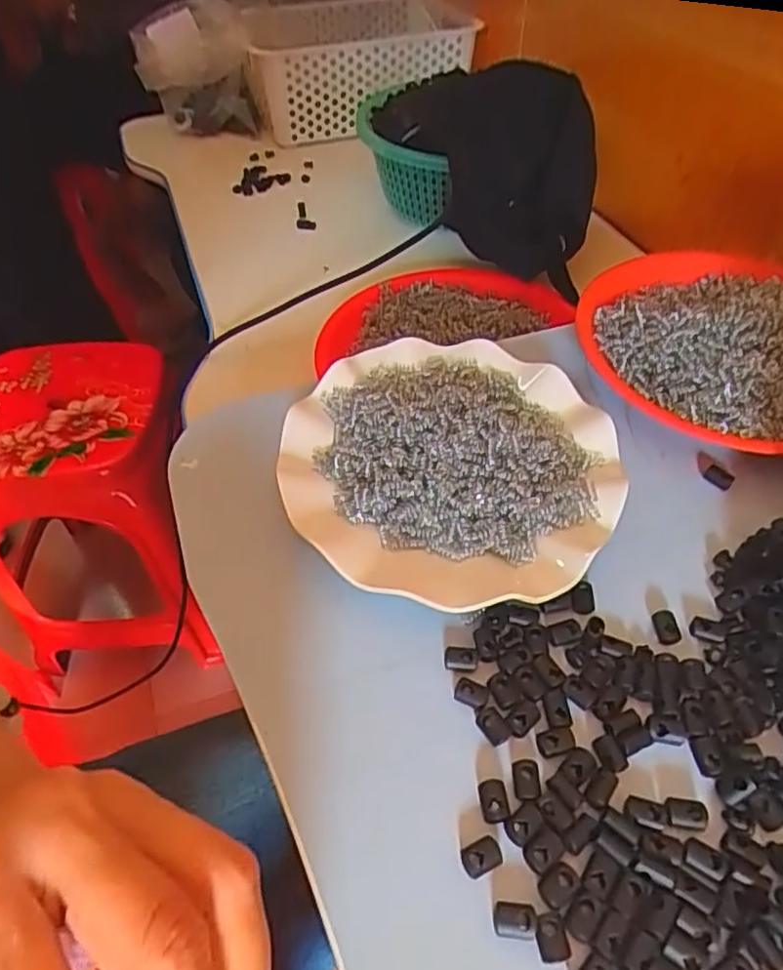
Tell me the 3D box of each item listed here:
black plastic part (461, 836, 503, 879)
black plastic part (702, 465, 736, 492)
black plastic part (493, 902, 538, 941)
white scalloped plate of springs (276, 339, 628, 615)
[{"bbox_3d":[0.035,0.144,0.248,0.015,0.004,0.011,-18,50,-13],"label":"black plastic part"},{"bbox_3d":[0.190,-0.004,0.372,0.009,0.007,0.016,-37,57,-26],"label":"black plastic part"},{"bbox_3d":[0.046,0.160,0.235,0.015,0.004,0.011,3,49,5],"label":"black plastic part"},{"bbox_3d":[0.031,-0.014,0.352,0.175,0.027,0.176,-1,49,2],"label":"white scalloped plate of springs"}]

